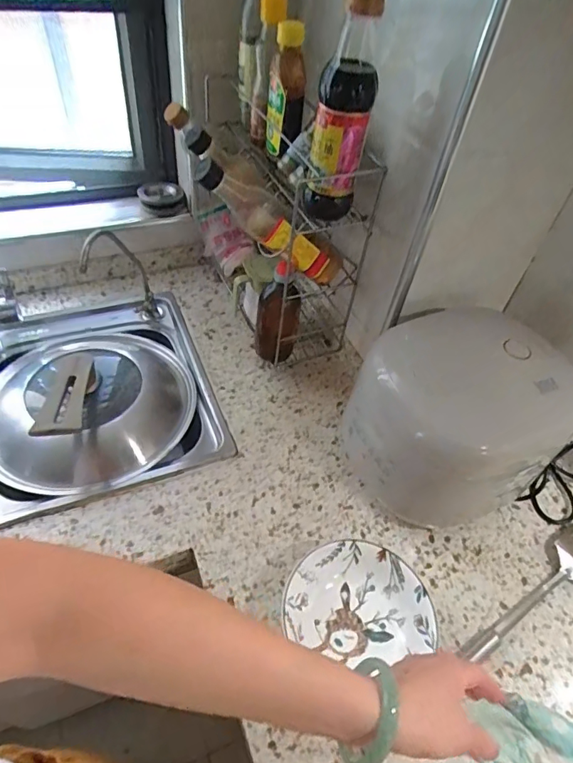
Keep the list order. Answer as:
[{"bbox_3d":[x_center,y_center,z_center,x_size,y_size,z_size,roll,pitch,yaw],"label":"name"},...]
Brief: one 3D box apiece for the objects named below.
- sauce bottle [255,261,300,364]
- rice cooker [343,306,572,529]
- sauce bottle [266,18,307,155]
[{"bbox_3d":[-0.014,-0.105,0.741,0.066,0.182,0.059,6,49,-1],"label":"sauce bottle"},{"bbox_3d":[0.213,0.056,0.640,0.237,0.220,0.208,-5,50,-11],"label":"rice cooker"},{"bbox_3d":[0.000,-0.395,0.650,0.048,0.152,0.051,6,49,-1],"label":"sauce bottle"}]

